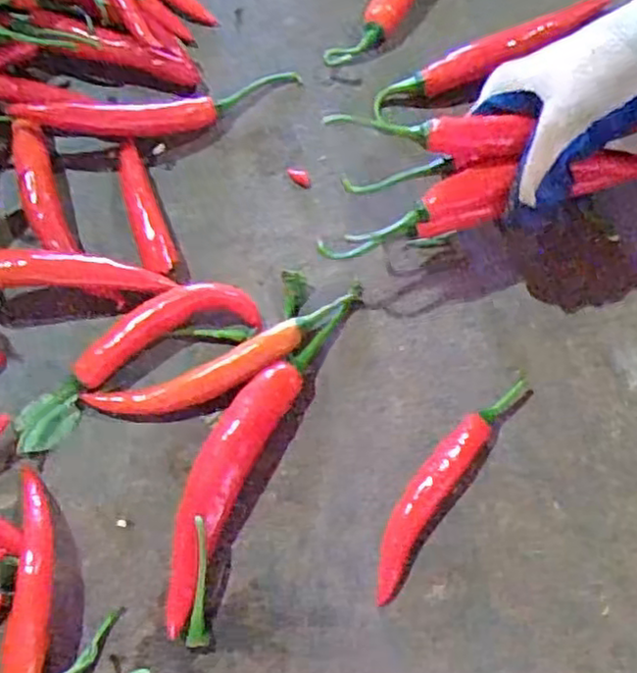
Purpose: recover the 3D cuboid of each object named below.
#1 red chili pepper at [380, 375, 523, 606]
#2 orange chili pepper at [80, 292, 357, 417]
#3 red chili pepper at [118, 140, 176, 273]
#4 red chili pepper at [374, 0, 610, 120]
[{"bbox_3d":[0.062,0.072,0.357,0.020,0.013,0.130,33,76,13],"label":"red chili pepper"},{"bbox_3d":[-0.049,0.016,0.375,0.147,0.015,0.026,-21,72,-5],"label":"orange chili pepper"},{"bbox_3d":[-0.101,-0.074,0.407,0.018,0.014,0.083,-19,72,-4],"label":"red chili pepper"},{"bbox_3d":[0.106,-0.173,0.423,0.158,0.017,0.022,-26,72,-4],"label":"red chili pepper"}]

